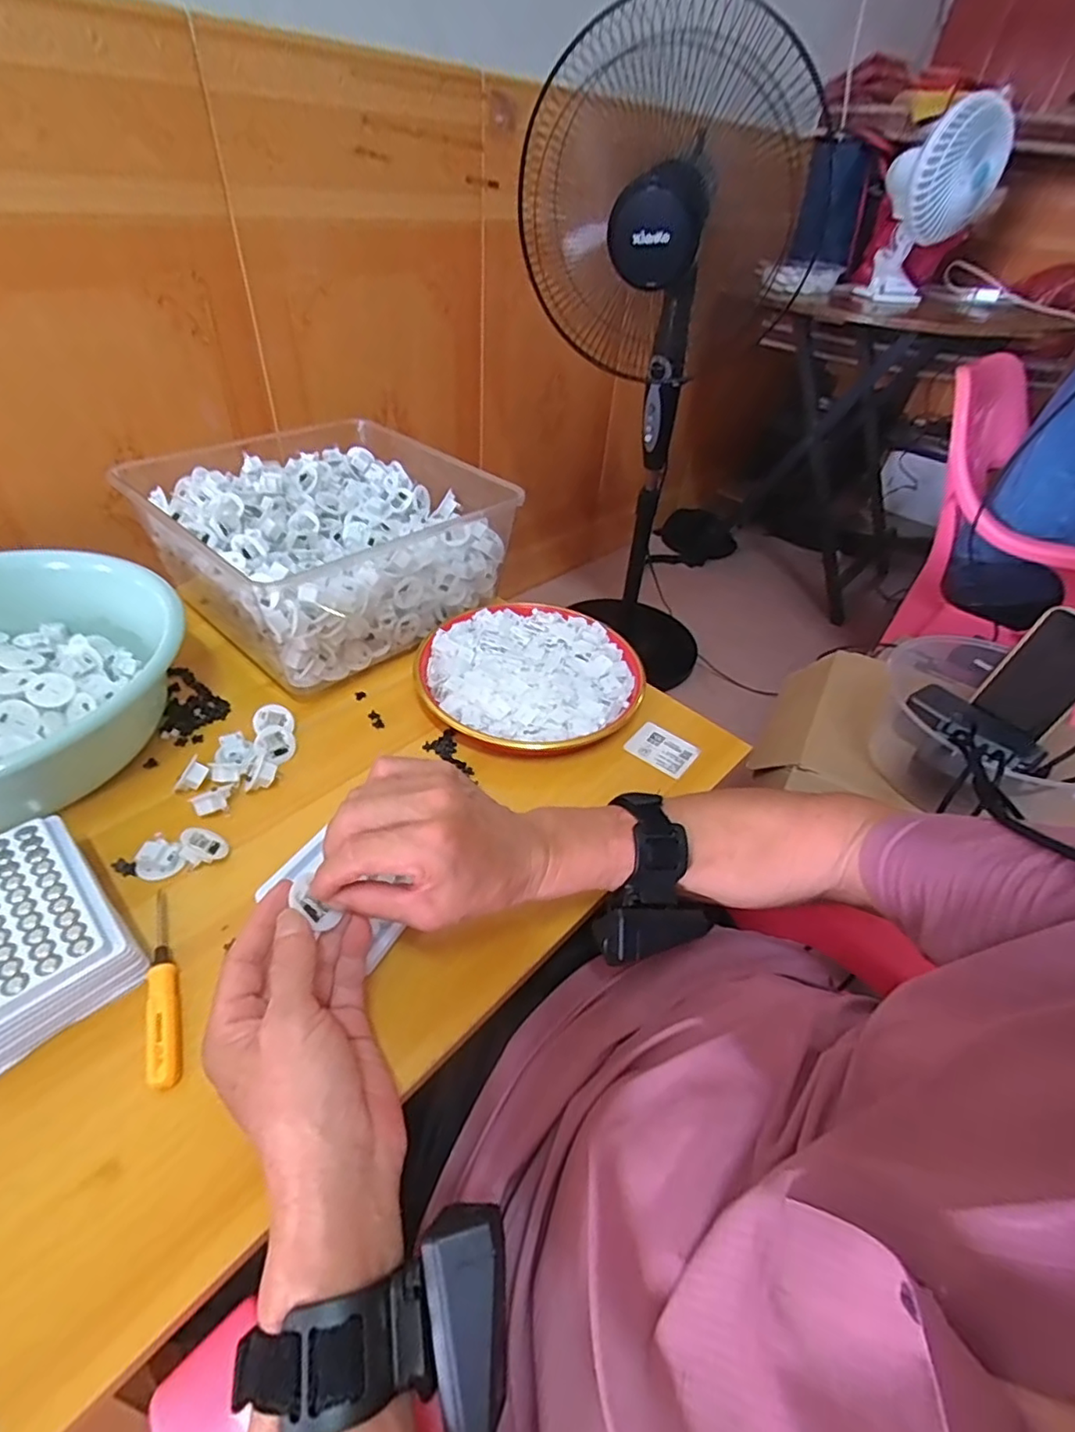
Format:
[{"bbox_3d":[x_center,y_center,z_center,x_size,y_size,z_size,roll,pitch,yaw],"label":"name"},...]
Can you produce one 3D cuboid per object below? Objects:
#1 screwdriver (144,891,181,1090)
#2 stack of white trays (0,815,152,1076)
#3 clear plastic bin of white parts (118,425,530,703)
[{"bbox_3d":[-0.234,0.166,0.379,0.017,0.013,0.128,-14,46,-21],"label":"screwdriver"},{"bbox_3d":[-0.318,0.134,0.369,0.129,0.048,0.103,36,50,28],"label":"stack of white trays"},{"bbox_3d":[-0.225,-0.205,0.683,0.325,0.121,0.316,-31,54,-34],"label":"clear plastic bin of white parts"}]

